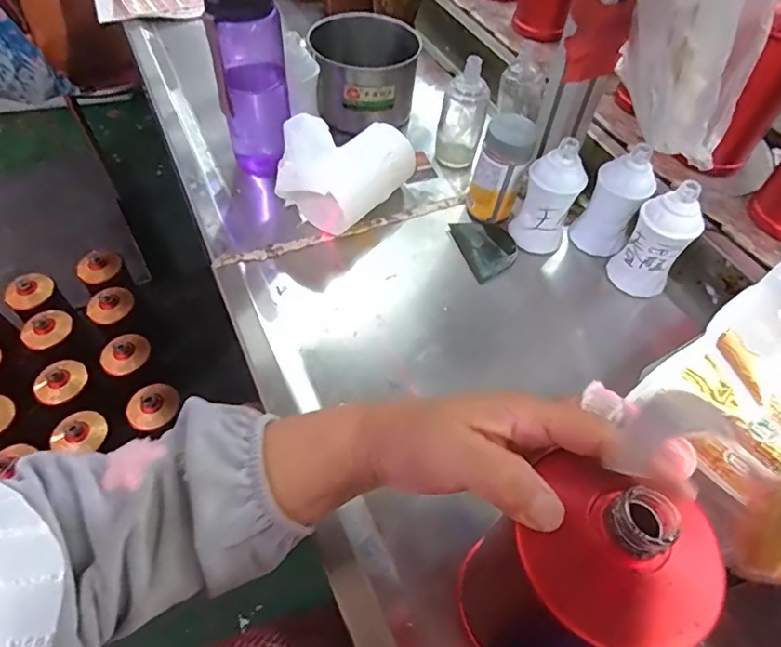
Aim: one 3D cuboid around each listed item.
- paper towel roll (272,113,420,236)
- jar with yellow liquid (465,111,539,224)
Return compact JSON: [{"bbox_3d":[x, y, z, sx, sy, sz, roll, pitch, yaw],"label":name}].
[{"bbox_3d":[-0.057,-0.171,0.565,0.112,0.072,0.158,33,60,20],"label":"paper towel roll"},{"bbox_3d":[0.118,-0.163,0.555,0.054,0.105,0.052,1,55,-1],"label":"jar with yellow liquid"}]

